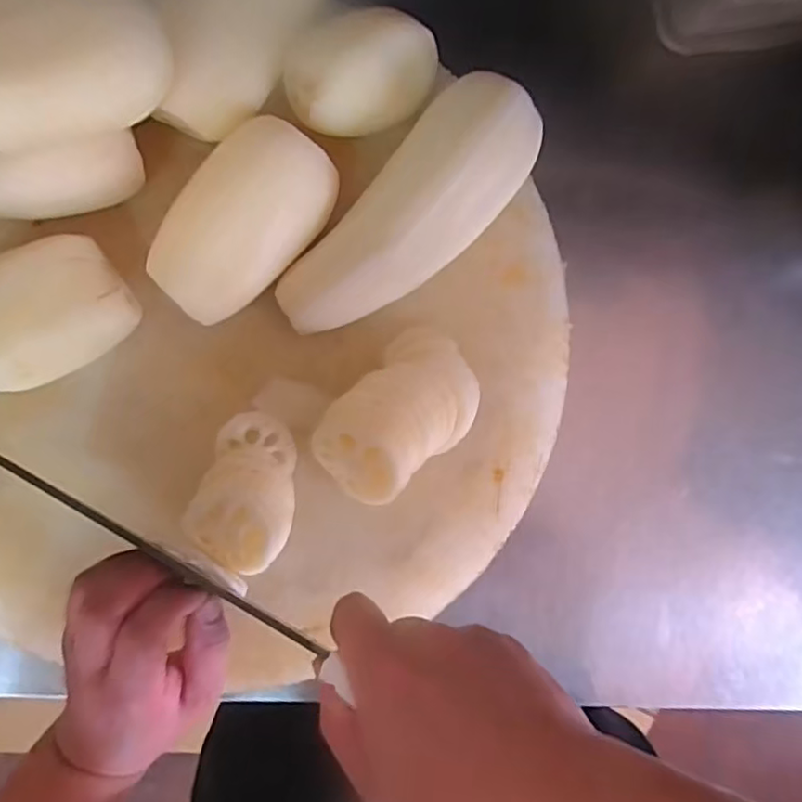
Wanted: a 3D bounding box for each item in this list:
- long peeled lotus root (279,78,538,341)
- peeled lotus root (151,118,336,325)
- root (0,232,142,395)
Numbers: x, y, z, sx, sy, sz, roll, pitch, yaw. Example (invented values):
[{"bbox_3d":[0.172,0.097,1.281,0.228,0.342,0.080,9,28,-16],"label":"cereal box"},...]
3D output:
[{"bbox_3d":[0.008,-0.112,0.386,0.071,0.058,0.187,41,86,-7],"label":"long peeled lotus root"},{"bbox_3d":[-0.095,-0.105,0.373,0.070,0.056,0.118,41,86,-7],"label":"peeled lotus root"},{"bbox_3d":[-0.210,-0.049,0.366,0.095,0.058,0.069,-30,96,-6],"label":"root"}]

